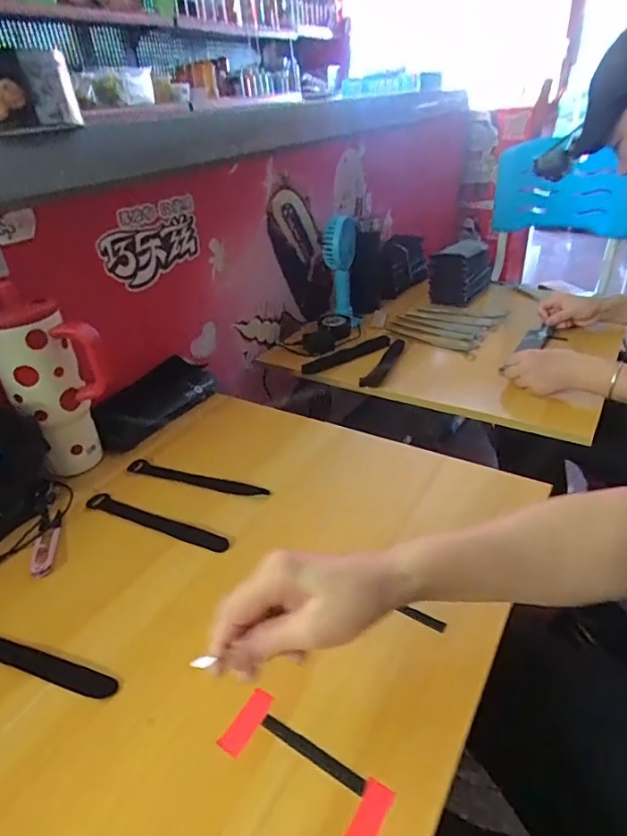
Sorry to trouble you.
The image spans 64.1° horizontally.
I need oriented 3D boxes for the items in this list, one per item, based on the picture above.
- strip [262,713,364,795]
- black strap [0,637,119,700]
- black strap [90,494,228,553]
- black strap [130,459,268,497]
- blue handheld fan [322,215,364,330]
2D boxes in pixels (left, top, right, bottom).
[{"bbox_3d":[-0.001,0.235,0.353,0.083,0.004,0.012,17,36,30],"label":"strip"},{"bbox_3d":[-0.249,0.200,0.423,0.195,0.004,0.024,9,33,19],"label":"black strap"},{"bbox_3d":[-0.179,0.114,0.561,0.201,0.005,0.022,13,34,24],"label":"black strap"},{"bbox_3d":[-0.147,0.074,0.619,0.194,0.005,0.021,10,33,21],"label":"black strap"},{"bbox_3d":[0.060,-0.293,1.033,0.080,0.220,0.080,-2,32,3],"label":"blue handheld fan"}]

